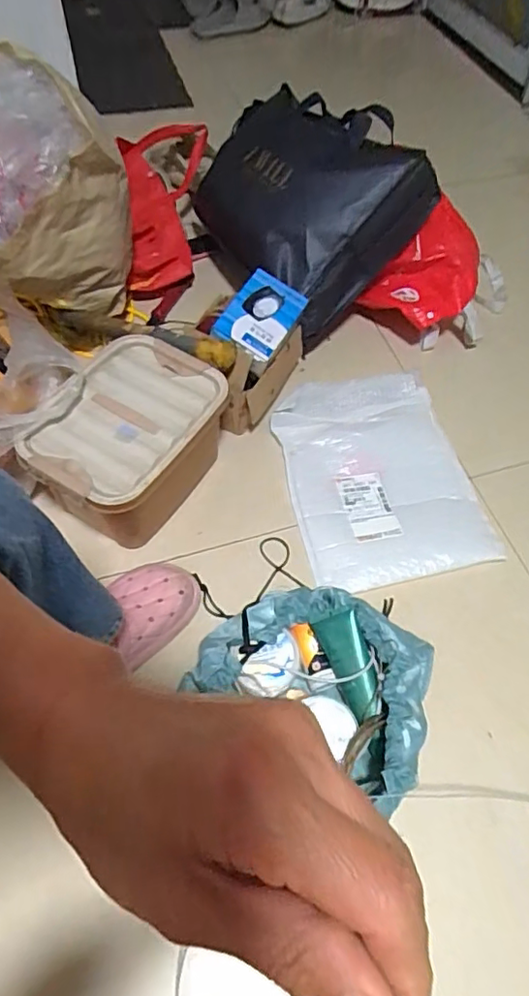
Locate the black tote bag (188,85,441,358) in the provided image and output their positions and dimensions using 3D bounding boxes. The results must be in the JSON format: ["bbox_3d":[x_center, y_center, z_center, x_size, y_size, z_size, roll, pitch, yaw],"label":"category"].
[{"bbox_3d":[0.060,-0.553,1.031,0.370,0.177,0.436,-46,69,19],"label":"black tote bag"}]

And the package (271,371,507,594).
[{"bbox_3d":[0.178,-0.041,0.915,0.278,0.024,0.370,-10,60,-9],"label":"package"}]

